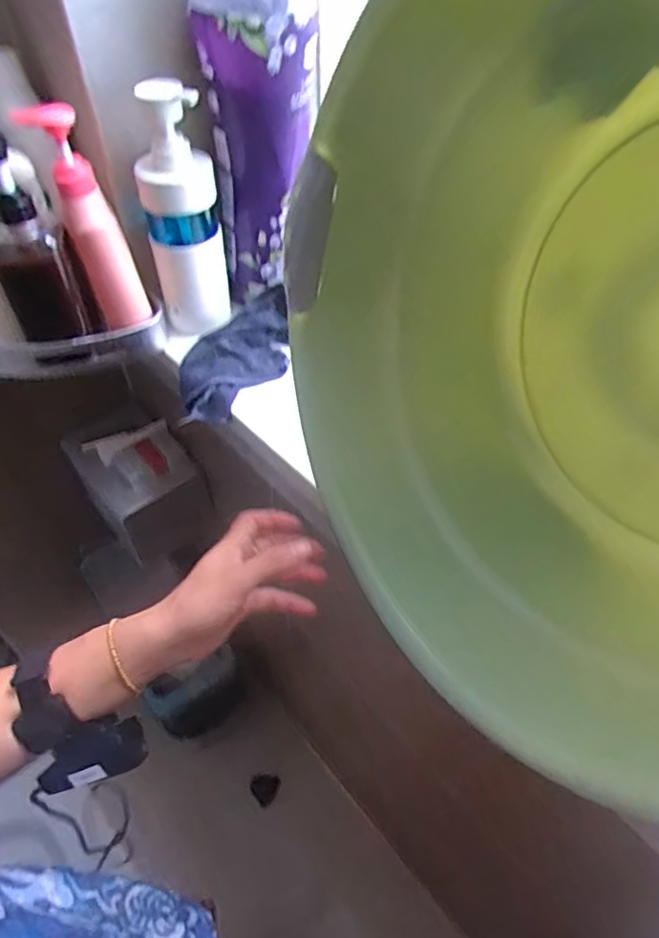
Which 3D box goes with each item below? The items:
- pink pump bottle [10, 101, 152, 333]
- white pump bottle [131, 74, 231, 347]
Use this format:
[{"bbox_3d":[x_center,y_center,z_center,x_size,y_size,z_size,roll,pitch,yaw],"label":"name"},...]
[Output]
[{"bbox_3d":[-0.234,-0.235,0.603,0.063,0.224,0.051,-18,52,-15],"label":"pink pump bottle"},{"bbox_3d":[-0.150,-0.252,0.625,0.073,0.246,0.056,-14,51,-12],"label":"white pump bottle"}]

